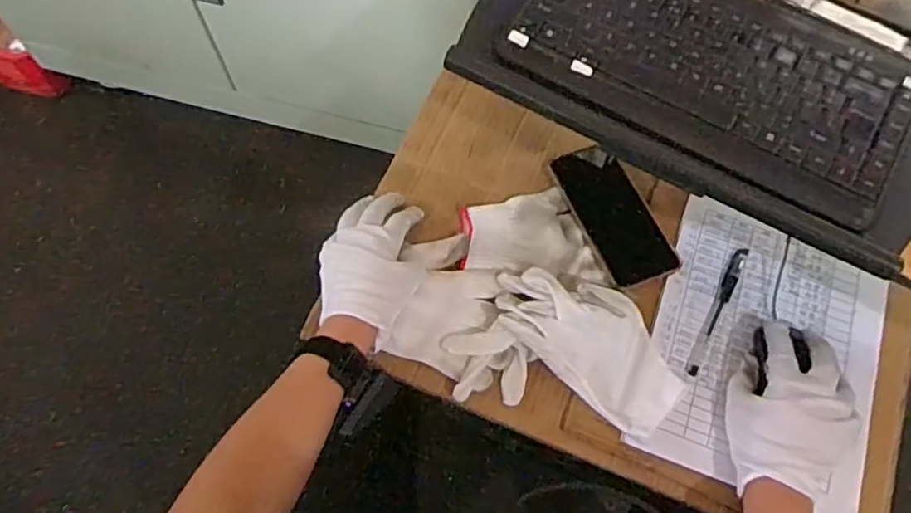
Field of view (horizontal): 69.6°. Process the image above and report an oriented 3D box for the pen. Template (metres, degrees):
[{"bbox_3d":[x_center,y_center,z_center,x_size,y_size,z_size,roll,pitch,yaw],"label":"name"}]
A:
[{"bbox_3d":[0.263,0.053,0.654,0.014,0.007,0.147,27,69,10],"label":"pen"}]

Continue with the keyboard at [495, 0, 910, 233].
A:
[{"bbox_3d":[0.209,-0.157,0.537,0.312,0.030,0.160,28,69,11],"label":"keyboard"}]

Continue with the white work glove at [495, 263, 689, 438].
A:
[{"bbox_3d":[0.129,0.075,0.623,0.189,0.030,0.097,38,71,14],"label":"white work glove"}]

